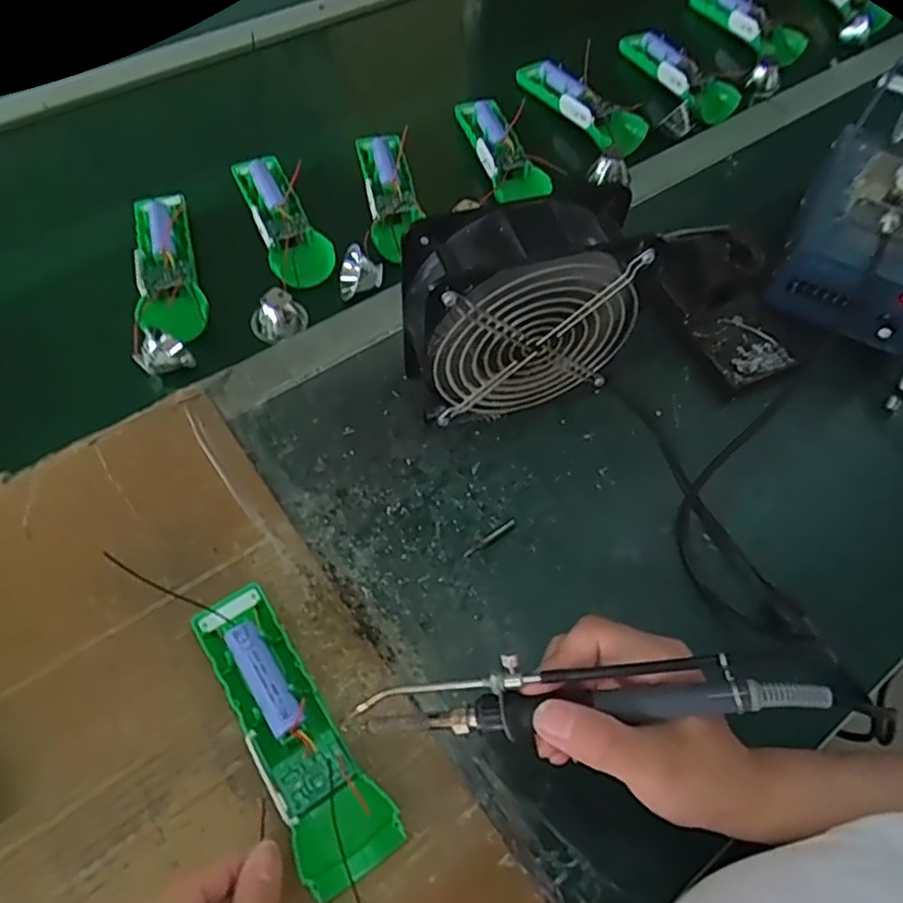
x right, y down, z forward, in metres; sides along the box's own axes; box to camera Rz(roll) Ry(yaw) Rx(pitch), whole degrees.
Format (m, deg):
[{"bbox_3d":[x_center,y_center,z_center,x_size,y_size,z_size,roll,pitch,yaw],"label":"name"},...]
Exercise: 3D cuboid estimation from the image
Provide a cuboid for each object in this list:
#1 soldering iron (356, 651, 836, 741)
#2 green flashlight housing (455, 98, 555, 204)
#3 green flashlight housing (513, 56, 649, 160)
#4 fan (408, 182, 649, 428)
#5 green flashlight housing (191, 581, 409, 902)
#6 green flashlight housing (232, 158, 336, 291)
[{"bbox_3d":[0.055,0.106,0.286,0.198,0.021,0.028,-6,58,11],"label":"soldering iron"},{"bbox_3d":[0.043,-0.261,0.576,0.041,0.037,0.132,-15,61,-12],"label":"green flashlight housing"},{"bbox_3d":[0.115,-0.312,0.587,0.035,0.030,0.149,-30,65,-19],"label":"green flashlight housing"},{"bbox_3d":[0.042,-0.083,0.431,0.148,0.158,0.059,-11,60,-10],"label":"fan"},{"bbox_3d":[-0.086,0.145,0.349,0.047,0.031,0.158,-31,65,-20],"label":"green flashlight housing"},{"bbox_3d":[-0.135,-0.190,0.535,0.046,0.025,0.135,-20,62,-15],"label":"green flashlight housing"}]

